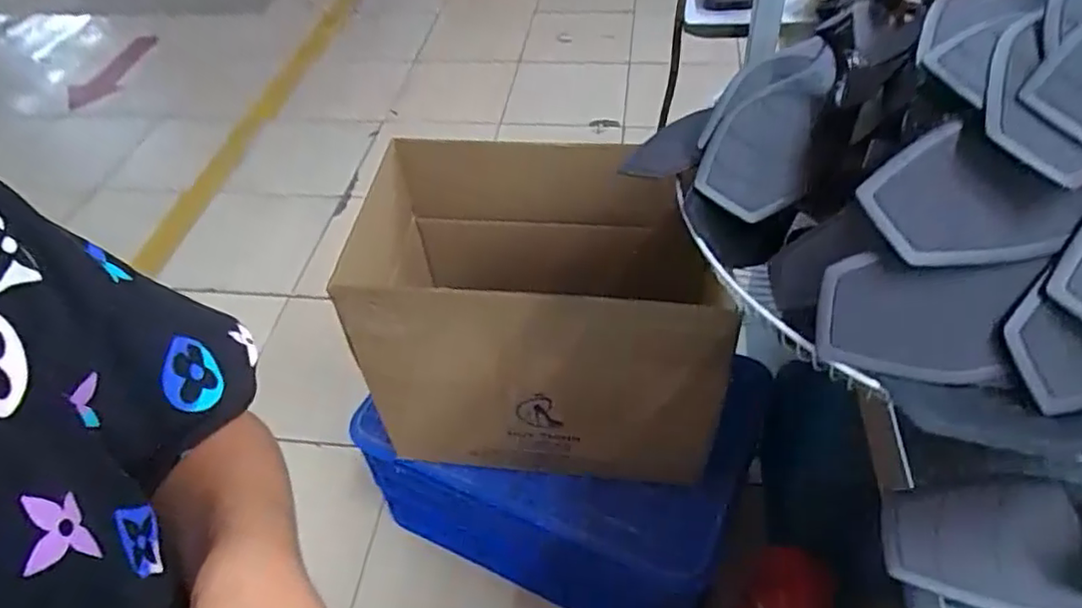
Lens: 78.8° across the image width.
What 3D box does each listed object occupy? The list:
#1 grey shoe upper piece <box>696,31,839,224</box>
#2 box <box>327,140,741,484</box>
[{"bbox_3d":[0.165,-0.127,0.477,0.078,0.023,0.150,32,73,5],"label":"grey shoe upper piece"},{"bbox_3d":[0.012,0.018,0.905,0.435,0.346,0.284,5,48,9],"label":"box"}]

